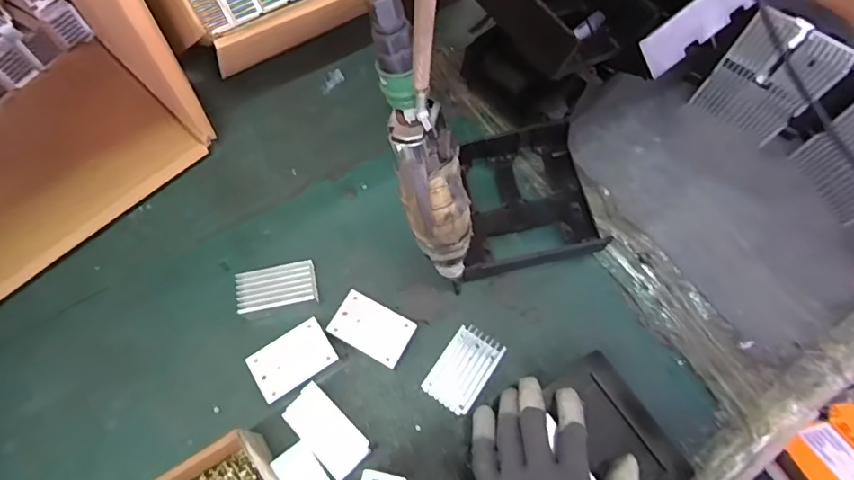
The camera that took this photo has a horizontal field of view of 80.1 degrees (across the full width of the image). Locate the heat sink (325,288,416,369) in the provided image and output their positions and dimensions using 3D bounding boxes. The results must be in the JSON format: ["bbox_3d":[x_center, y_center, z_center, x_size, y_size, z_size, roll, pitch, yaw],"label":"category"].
[{"bbox_3d":[-0.046,0.079,0.442,0.066,0.030,0.042,28,69,9],"label":"heat sink"}]

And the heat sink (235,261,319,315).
[{"bbox_3d":[-0.133,0.046,0.460,0.067,0.033,0.038,-13,68,-8],"label":"heat sink"}]

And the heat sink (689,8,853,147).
[{"bbox_3d":[0.337,-0.159,0.508,0.092,0.135,0.028,41,72,14],"label":"heat sink"}]

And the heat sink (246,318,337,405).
[{"bbox_3d":[-0.111,0.103,0.429,0.064,0.029,0.043,-30,71,-14],"label":"heat sink"}]

